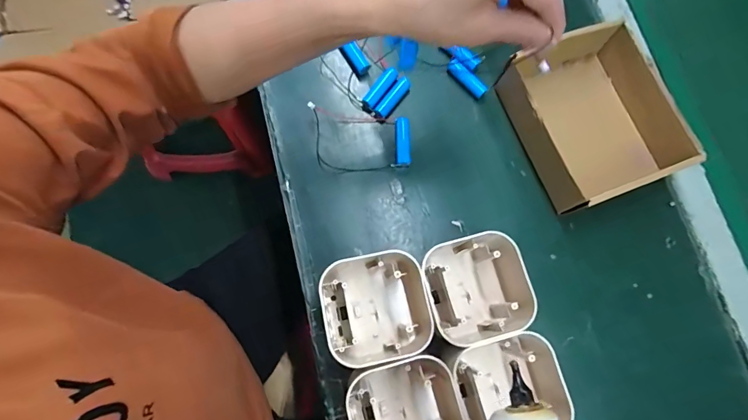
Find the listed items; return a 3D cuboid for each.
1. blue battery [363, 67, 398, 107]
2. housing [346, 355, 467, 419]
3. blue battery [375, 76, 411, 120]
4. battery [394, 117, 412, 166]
[{"bbox_3d":[0.007,-0.131,0.447,0.015,0.015,0.049,38,77,4],"label":"blue battery"},{"bbox_3d":[0.028,0.172,0.349,0.094,0.061,0.088,-19,79,-9],"label":"housing"},{"bbox_3d":[0.021,-0.121,0.446,0.014,0.014,0.051,38,77,4],"label":"blue battery"},{"bbox_3d":[0.030,-0.072,0.433,0.016,0.016,0.049,-1,77,-5],"label":"battery"}]

